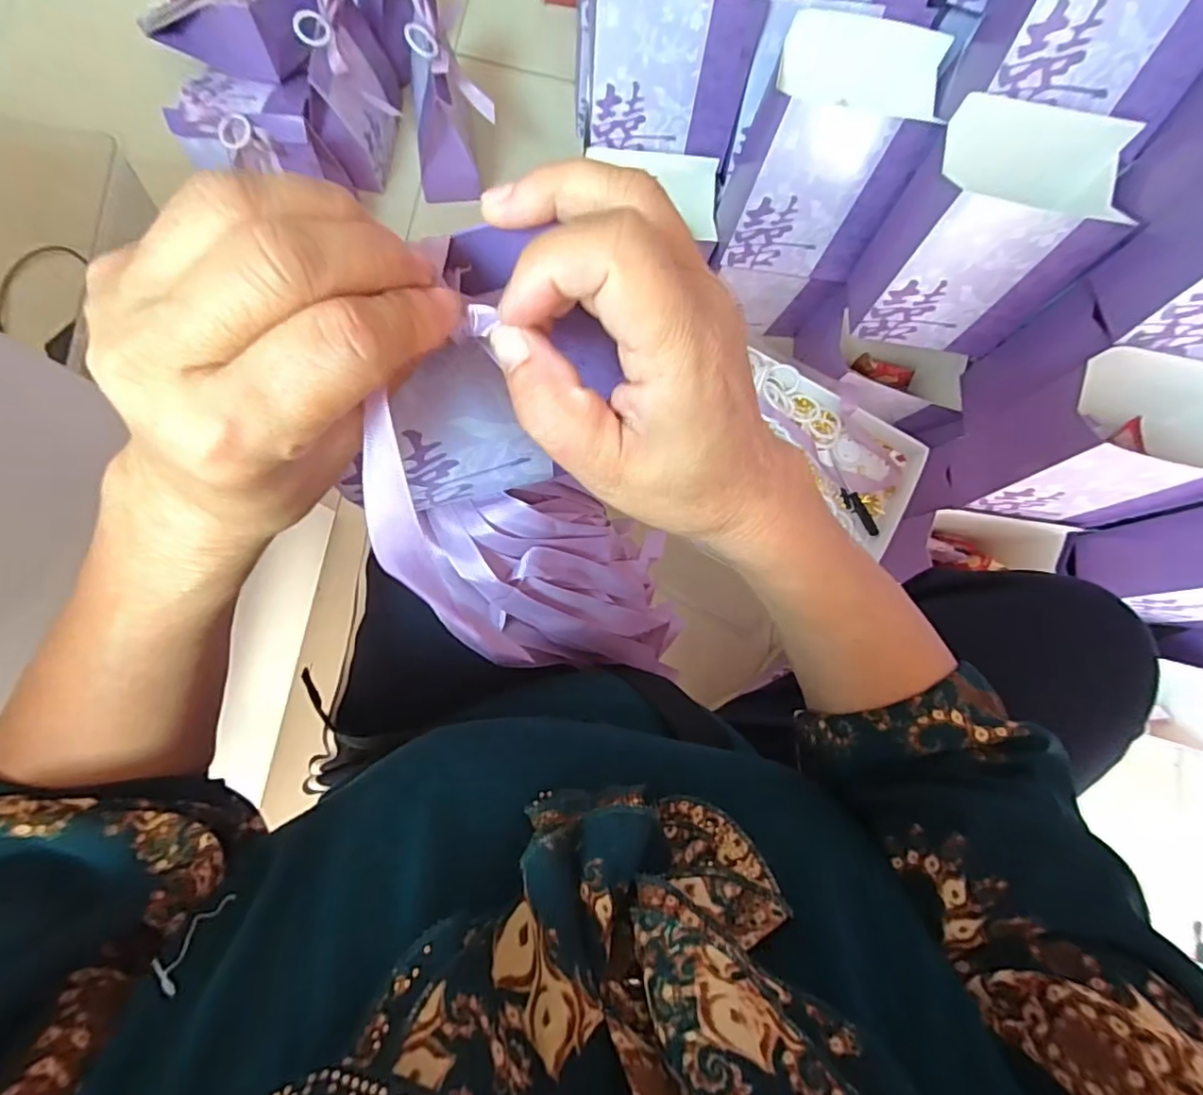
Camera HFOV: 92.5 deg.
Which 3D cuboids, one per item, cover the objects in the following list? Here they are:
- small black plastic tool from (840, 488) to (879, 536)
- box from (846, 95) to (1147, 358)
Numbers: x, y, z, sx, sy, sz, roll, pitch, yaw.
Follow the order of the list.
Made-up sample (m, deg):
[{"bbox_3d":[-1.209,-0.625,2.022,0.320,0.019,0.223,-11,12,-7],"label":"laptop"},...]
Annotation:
[{"bbox_3d":[0.240,-0.034,0.534,0.013,0.009,0.051,-27,71,-8],"label":"small black plastic tool"},{"bbox_3d":[0.296,-0.240,0.463,0.127,0.162,0.086,10,82,-4],"label":"box"}]

